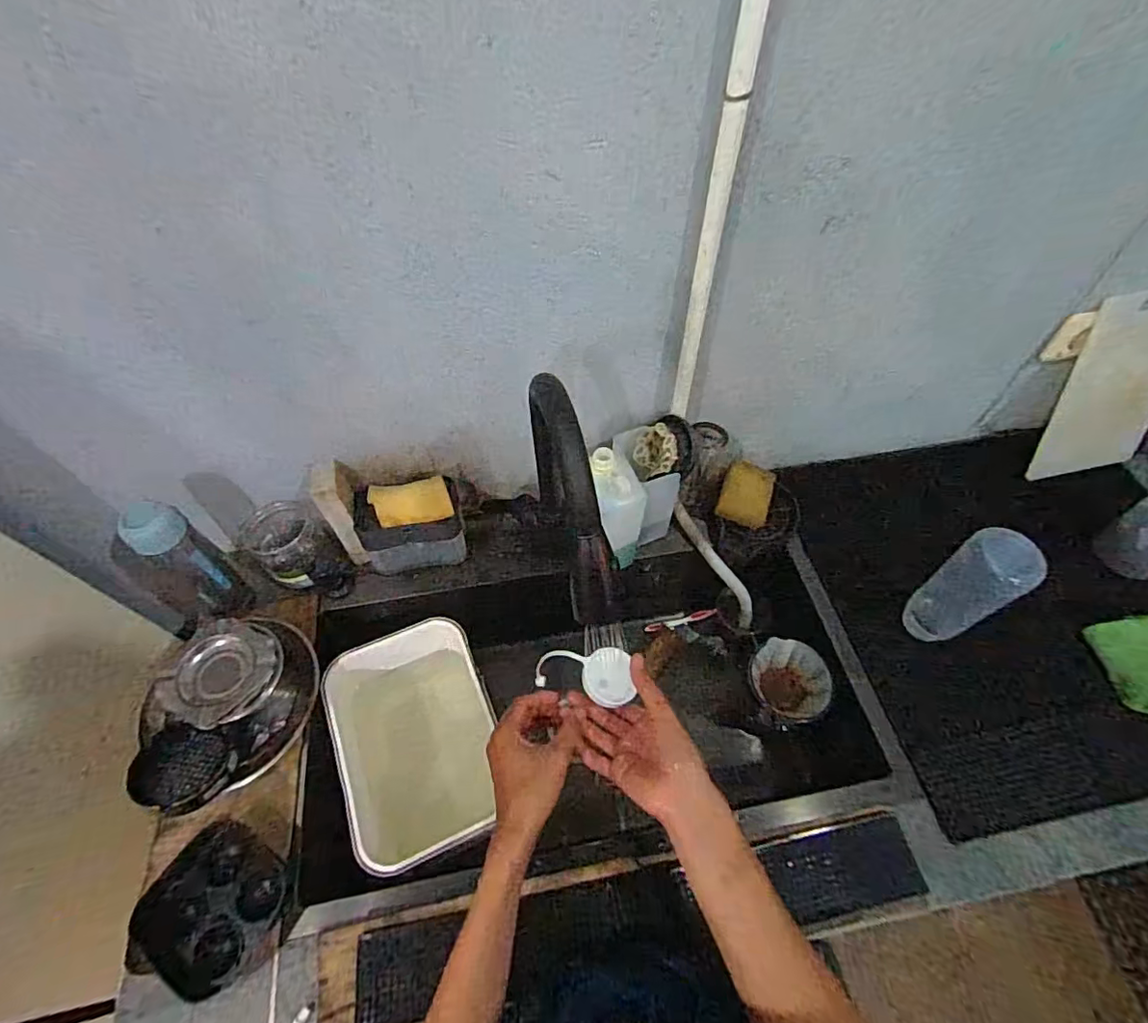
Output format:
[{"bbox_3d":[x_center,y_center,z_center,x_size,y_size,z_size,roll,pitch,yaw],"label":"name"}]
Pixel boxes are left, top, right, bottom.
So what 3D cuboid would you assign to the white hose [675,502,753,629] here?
[{"bbox_3d":[0.230,0.097,0.895,0.025,0.059,0.256,-43,107,-25],"label":"white hose"}]

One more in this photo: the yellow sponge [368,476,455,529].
[{"bbox_3d":[-0.224,-0.012,0.763,0.104,0.057,0.032,-11,12,-15],"label":"yellow sponge"}]

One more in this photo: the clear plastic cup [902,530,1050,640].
[{"bbox_3d":[0.496,0.103,0.709,0.069,0.184,0.077,-28,60,-18],"label":"clear plastic cup"}]

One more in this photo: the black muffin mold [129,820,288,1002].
[{"bbox_3d":[-0.374,0.409,0.578,0.137,0.041,0.128,20,58,14],"label":"black muffin mold"}]

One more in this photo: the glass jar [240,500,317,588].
[{"bbox_3d":[-0.413,0.044,0.801,0.096,0.106,0.085,36,63,22],"label":"glass jar"}]

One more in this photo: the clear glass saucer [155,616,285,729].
[{"bbox_3d":[-0.425,0.196,0.676,0.107,0.035,0.122,25,58,0],"label":"clear glass saucer"}]

